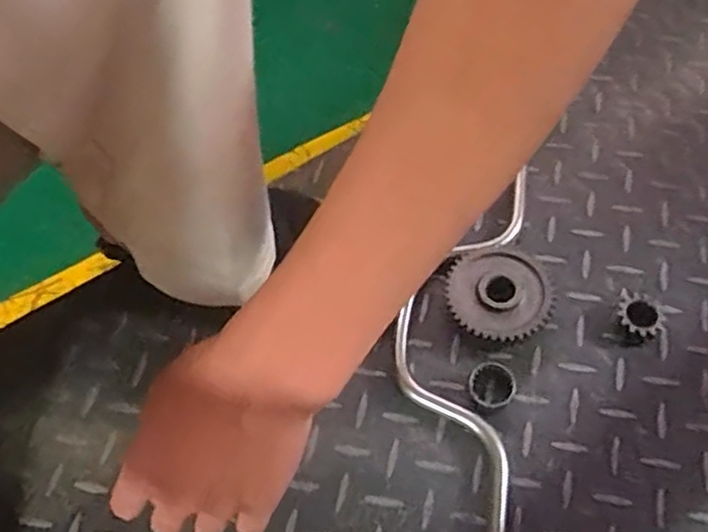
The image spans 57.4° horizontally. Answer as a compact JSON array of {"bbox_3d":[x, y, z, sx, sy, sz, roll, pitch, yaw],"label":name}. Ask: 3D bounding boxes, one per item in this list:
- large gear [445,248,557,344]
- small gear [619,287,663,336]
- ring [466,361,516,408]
[{"bbox_3d":[0.102,0.022,0.456,0.069,0.024,0.069,-2,58,4],"label":"large gear"},{"bbox_3d":[0.197,0.036,0.448,0.030,0.017,0.030,14,61,14],"label":"small gear"},{"bbox_3d":[0.091,0.079,0.429,0.031,0.012,0.029,-2,58,4],"label":"ring"}]

